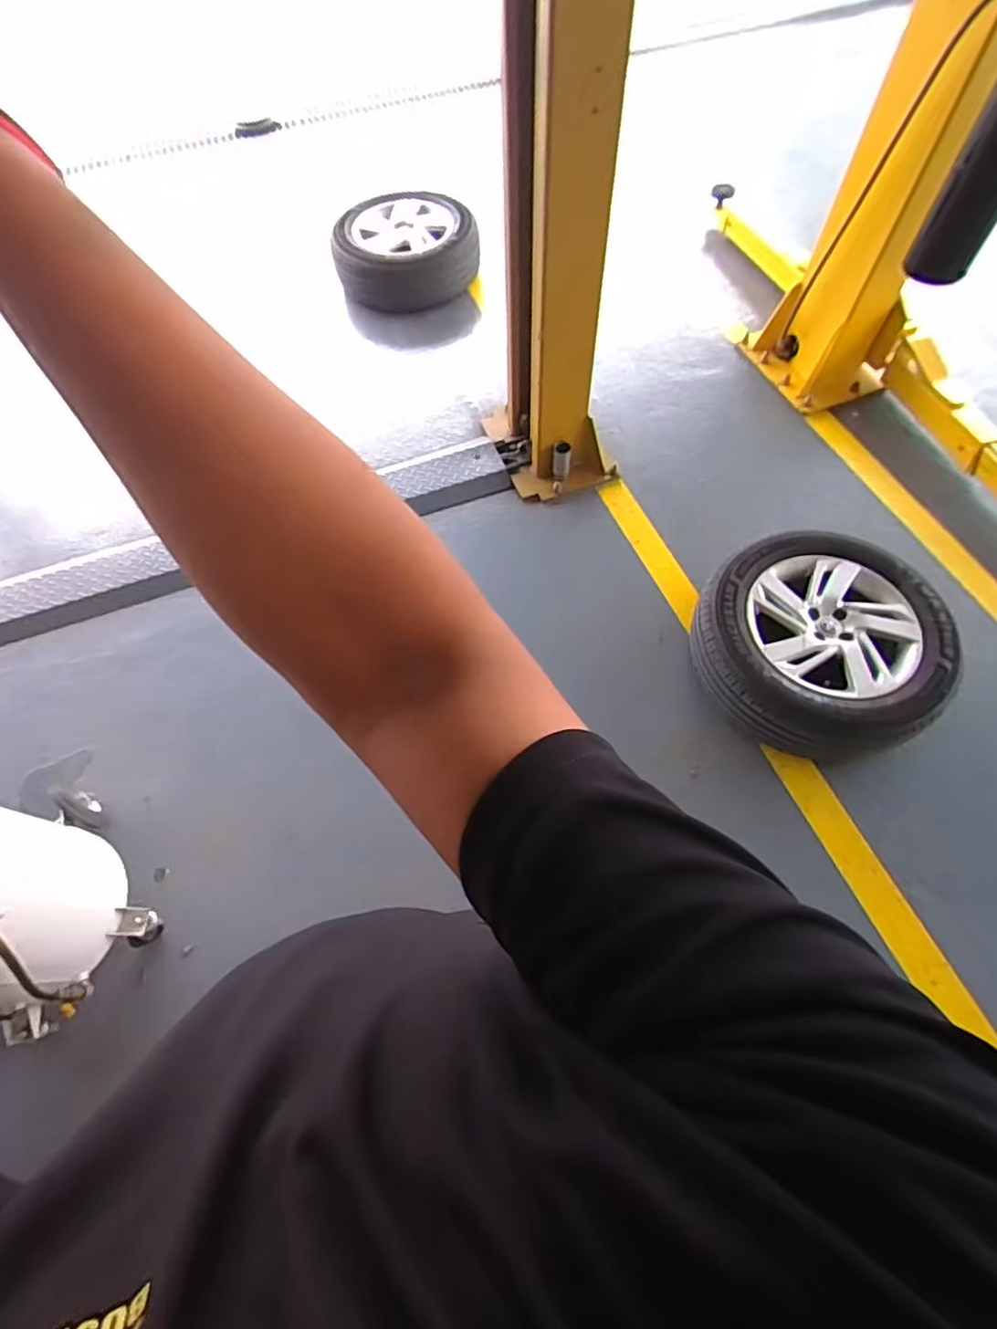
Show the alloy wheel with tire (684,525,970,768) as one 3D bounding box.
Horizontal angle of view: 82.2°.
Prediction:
[{"bbox_3d":[0.847,-0.075,1.517,0.604,0.185,0.587,-1,63,2],"label":"alloy wheel with tire"}]

